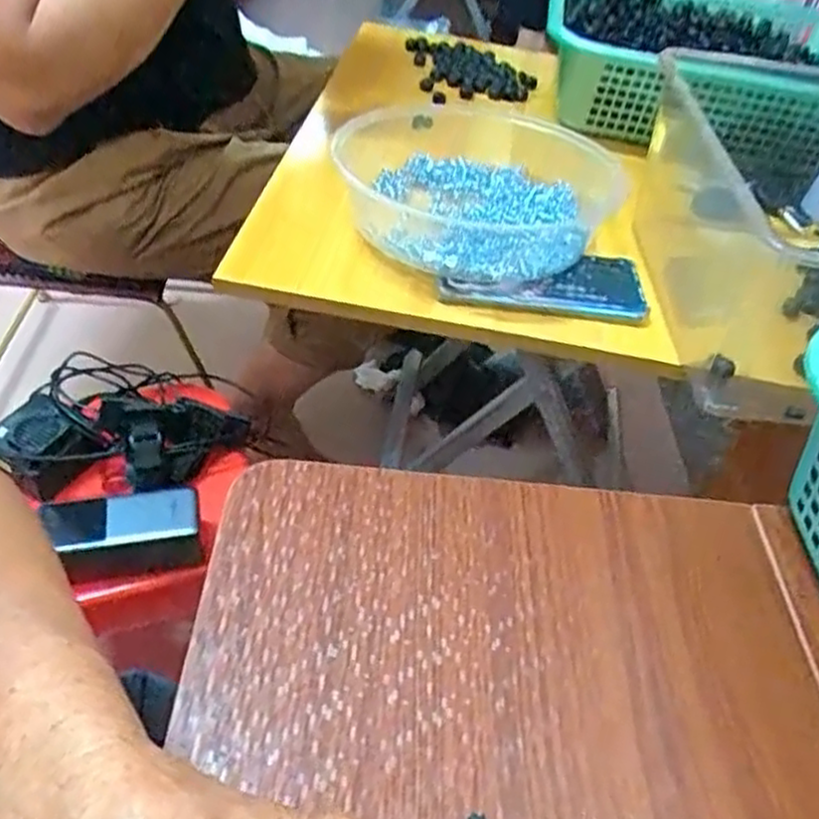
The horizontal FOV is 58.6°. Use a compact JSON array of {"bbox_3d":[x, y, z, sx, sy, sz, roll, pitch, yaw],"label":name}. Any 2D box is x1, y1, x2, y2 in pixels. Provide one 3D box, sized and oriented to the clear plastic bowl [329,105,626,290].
[{"bbox_3d":[0.042,-0.198,0.645,0.276,0.061,0.244,37,52,26],"label":"clear plastic bowl"}]

